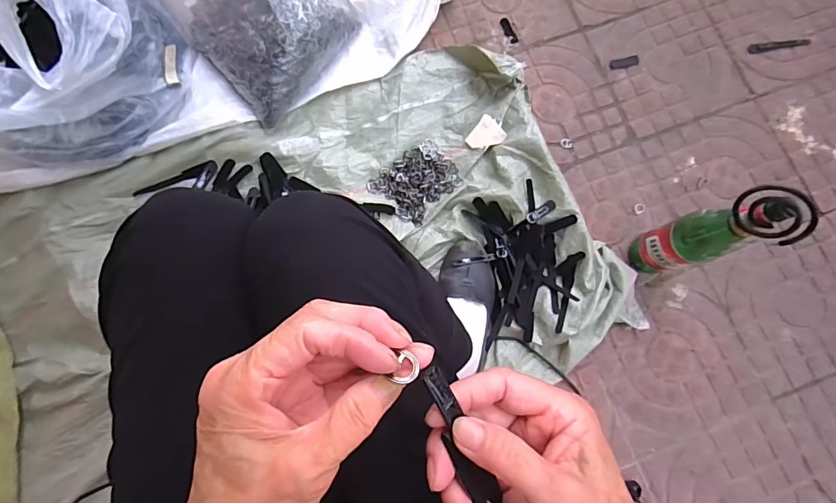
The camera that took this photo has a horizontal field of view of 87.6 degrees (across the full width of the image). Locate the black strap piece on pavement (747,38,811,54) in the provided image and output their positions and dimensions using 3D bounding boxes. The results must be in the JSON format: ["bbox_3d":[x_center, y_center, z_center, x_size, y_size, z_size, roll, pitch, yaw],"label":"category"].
[{"bbox_3d":[0.702,-0.401,0.847,0.126,0.009,0.019,-7,81,-4],"label":"black strap piece on pavement"}]

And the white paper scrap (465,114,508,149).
[{"bbox_3d":[0.123,-0.204,0.772,0.055,0.004,0.059,38,107,5],"label":"white paper scrap"}]

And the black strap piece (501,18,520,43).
[{"bbox_3d":[0.177,-0.430,0.848,0.019,0.004,0.058,-25,83,-6],"label":"black strap piece"}]

